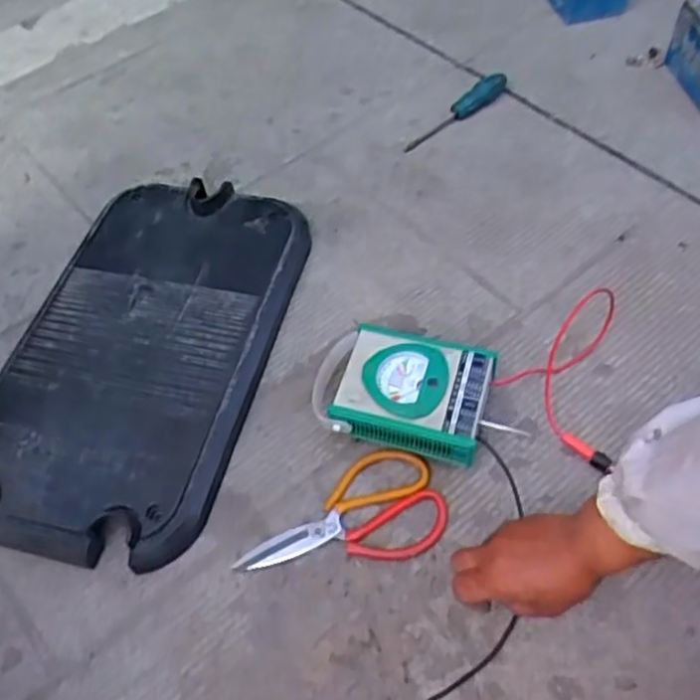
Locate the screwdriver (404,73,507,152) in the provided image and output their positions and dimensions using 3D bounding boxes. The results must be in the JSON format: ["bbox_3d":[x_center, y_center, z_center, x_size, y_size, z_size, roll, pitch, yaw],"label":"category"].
[{"bbox_3d":[0.158,-0.351,1.051,0.220,0.023,0.035,-39,62,-20],"label":"screwdriver"}]

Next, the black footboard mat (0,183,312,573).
[{"bbox_3d":[-0.233,-0.003,0.810,0.284,0.049,0.478,8,57,10],"label":"black footboard mat"}]

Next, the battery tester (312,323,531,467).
[{"bbox_3d":[0.065,0.048,0.732,0.202,0.069,0.119,13,58,13],"label":"battery tester"}]

